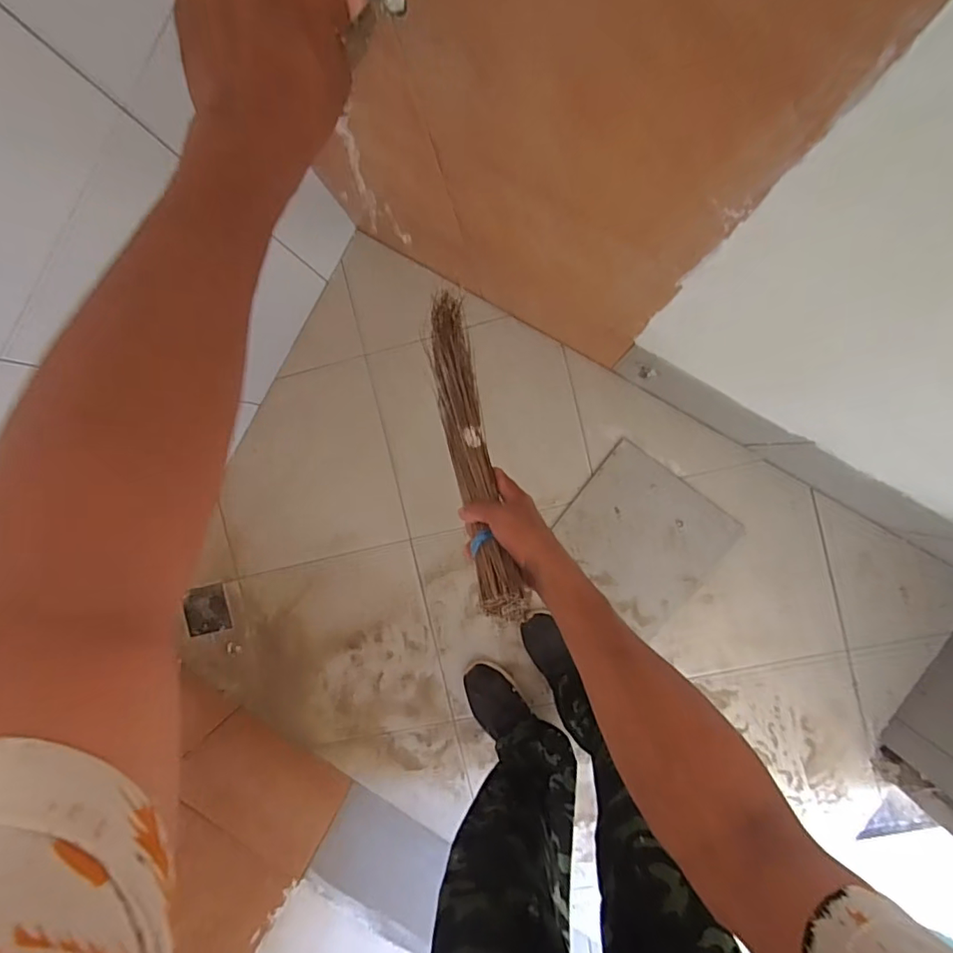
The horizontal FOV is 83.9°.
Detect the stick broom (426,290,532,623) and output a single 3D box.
[{"bbox_3d":[-0.017,-0.083,0.724,0.063,0.622,0.071,-19,135,8],"label":"stick broom"}]

